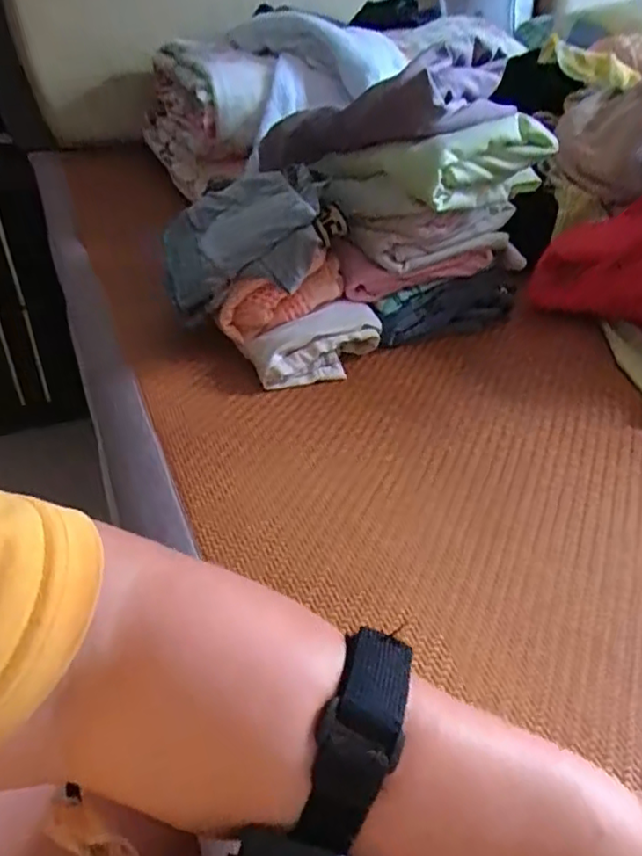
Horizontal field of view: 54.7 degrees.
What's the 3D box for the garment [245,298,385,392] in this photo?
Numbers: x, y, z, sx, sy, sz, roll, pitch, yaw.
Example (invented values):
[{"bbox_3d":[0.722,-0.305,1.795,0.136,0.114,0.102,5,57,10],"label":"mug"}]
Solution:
[{"bbox_3d":[-0.005,-0.080,0.578,0.122,0.039,0.069,-12,41,-17],"label":"garment"}]

